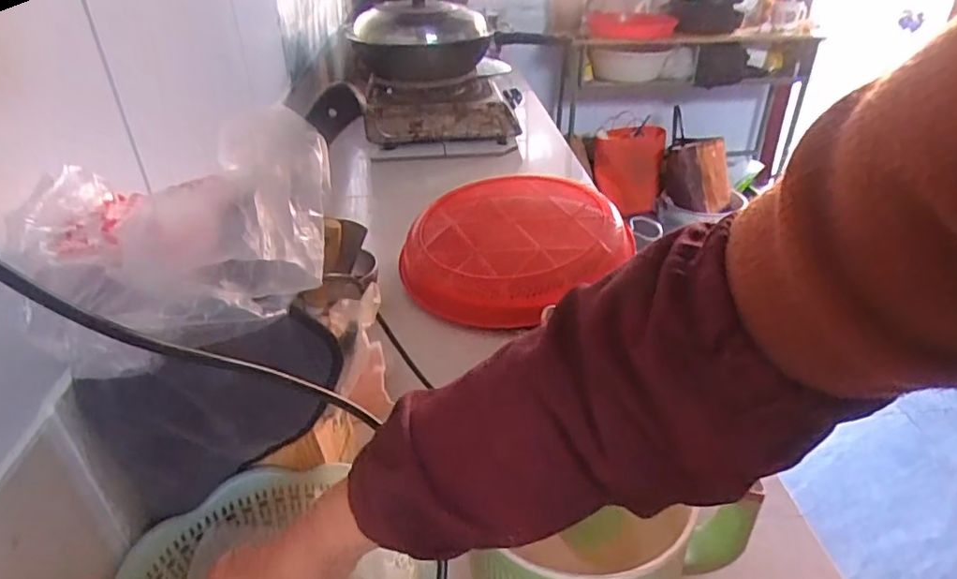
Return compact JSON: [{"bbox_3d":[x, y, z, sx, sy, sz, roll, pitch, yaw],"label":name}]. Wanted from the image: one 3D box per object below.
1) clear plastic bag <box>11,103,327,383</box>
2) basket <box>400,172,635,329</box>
[{"bbox_3d":[-0.208,-0.041,0.430,0.202,0.114,0.188,-8,32,-11],"label":"clear plastic bag"},{"bbox_3d":[0.067,-0.068,0.898,0.353,0.097,0.291,-21,37,-29],"label":"basket"}]

